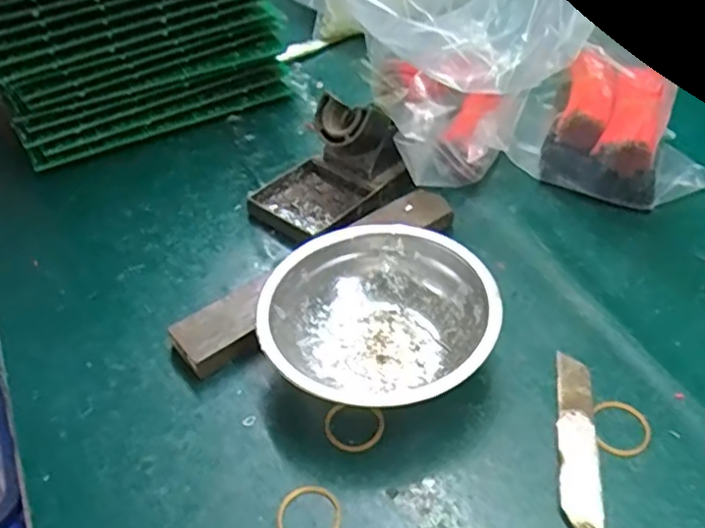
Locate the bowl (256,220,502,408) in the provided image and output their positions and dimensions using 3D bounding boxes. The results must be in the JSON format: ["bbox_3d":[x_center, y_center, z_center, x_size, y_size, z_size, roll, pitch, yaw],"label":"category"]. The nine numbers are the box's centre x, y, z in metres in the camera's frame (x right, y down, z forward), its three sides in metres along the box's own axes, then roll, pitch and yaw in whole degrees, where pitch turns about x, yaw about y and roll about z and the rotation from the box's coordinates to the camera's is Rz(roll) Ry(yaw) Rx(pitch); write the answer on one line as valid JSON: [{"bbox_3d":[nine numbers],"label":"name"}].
[{"bbox_3d":[0.013,0.032,0.375,0.122,0.047,0.116,-3,44,3],"label":"bowl"}]

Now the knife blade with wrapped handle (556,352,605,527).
[{"bbox_3d":[0.113,0.087,0.339,0.018,0.004,0.102,5,43,7],"label":"knife blade with wrapped handle"}]

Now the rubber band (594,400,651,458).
[{"bbox_3d":[0.138,0.083,0.341,0.027,0.004,0.032,8,43,10],"label":"rubber band"}]

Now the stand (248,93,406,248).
[{"bbox_3d":[-0.019,-0.070,0.474,0.073,0.066,0.104,30,53,31],"label":"stand"}]

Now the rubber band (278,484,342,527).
[{"bbox_3d":[-0.020,0.119,0.316,0.030,0.004,0.032,15,45,17],"label":"rubber band"}]

